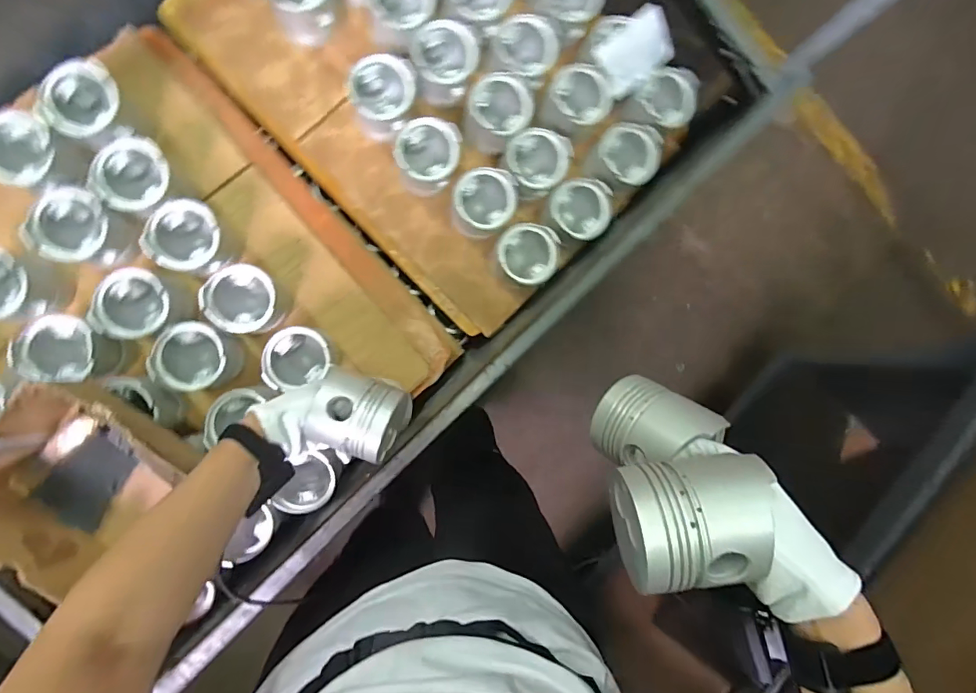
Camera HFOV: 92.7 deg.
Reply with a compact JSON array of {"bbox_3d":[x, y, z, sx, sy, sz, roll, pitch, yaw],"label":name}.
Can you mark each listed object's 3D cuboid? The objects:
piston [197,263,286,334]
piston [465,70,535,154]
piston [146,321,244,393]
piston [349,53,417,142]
[{"bbox_3d":[-0.323,-0.062,0.627,0.083,0.081,0.085,0,90,-10],"label":"piston"},{"bbox_3d":[0.012,-0.333,0.676,0.087,0.081,0.088,10,88,-10],"label":"piston"},{"bbox_3d":[-0.383,0.013,0.616,0.085,0.082,0.083,0,90,-10],"label":"piston"},{"bbox_3d":[-0.149,-0.344,0.657,0.085,0.090,0.084,13,88,-10],"label":"piston"}]

